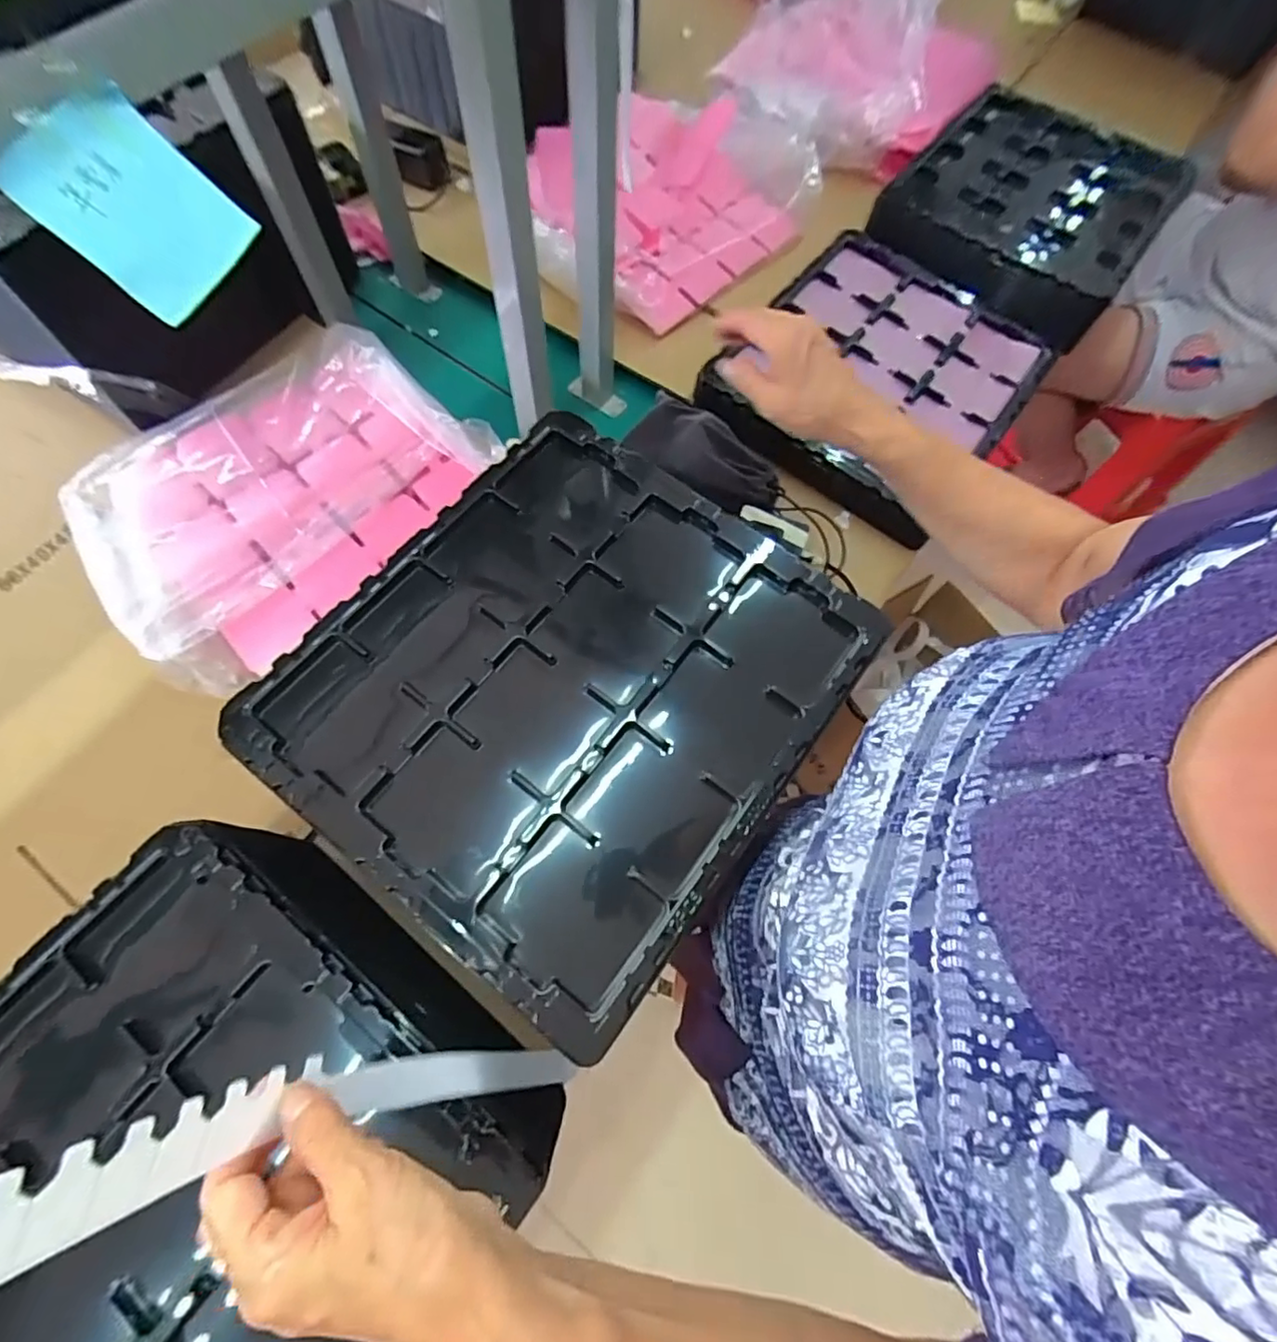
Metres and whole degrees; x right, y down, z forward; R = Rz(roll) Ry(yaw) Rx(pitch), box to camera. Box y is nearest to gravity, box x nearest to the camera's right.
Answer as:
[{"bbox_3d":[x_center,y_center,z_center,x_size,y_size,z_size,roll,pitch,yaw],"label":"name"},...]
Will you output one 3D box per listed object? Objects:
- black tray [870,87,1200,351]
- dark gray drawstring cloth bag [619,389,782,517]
[{"bbox_3d":[0.555,-0.658,0.862,0.329,0.053,0.397,37,72,11],"label":"black tray"},{"bbox_3d":[0.075,-0.249,0.697,0.181,0.033,0.090,32,71,10],"label":"dark gray drawstring cloth bag"}]

